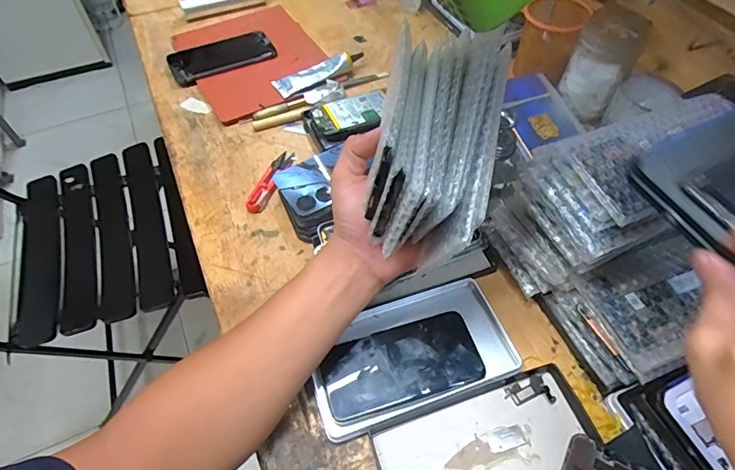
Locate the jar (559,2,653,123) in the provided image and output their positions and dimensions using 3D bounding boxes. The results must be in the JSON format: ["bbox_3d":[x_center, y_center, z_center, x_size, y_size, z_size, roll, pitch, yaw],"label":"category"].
[{"bbox_3d":[0.303,-0.221,0.578,0.071,0.116,0.071,-1,57,1],"label":"jar"}]

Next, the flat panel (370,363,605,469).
[{"bbox_3d":[0.102,0.180,0.365,0.179,0.008,0.099,-17,56,-11],"label":"flat panel"}]

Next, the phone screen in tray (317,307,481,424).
[{"bbox_3d":[0.030,0.118,0.408,0.141,0.007,0.070,-13,55,-9],"label":"phone screen in tray"}]

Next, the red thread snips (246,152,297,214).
[{"bbox_3d":[-0.118,-0.067,0.547,0.026,0.010,0.101,20,57,15],"label":"red thread snips"}]

